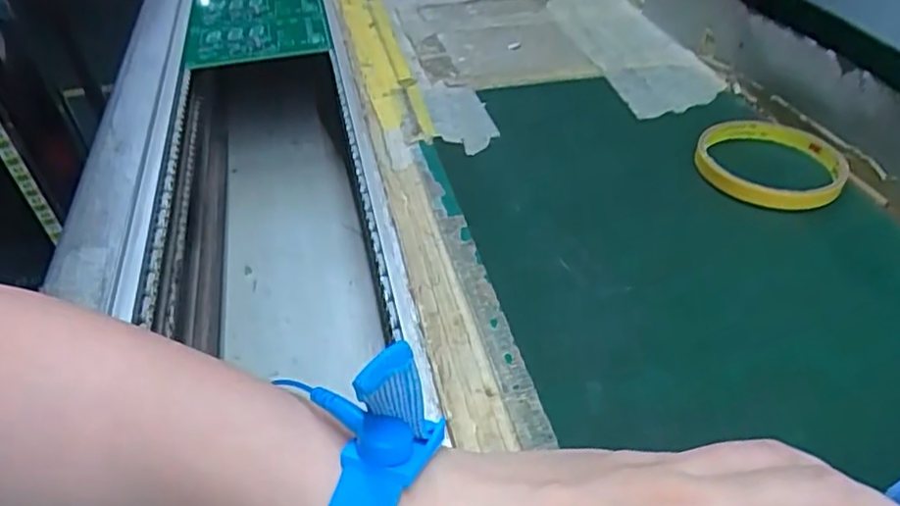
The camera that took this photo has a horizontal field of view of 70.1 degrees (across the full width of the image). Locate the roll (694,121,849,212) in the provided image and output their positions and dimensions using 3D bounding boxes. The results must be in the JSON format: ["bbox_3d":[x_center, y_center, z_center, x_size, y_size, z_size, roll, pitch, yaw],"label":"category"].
[{"bbox_3d":[0.196,-0.056,0.385,0.089,0.012,0.076,-17,43,-16],"label":"roll"}]

